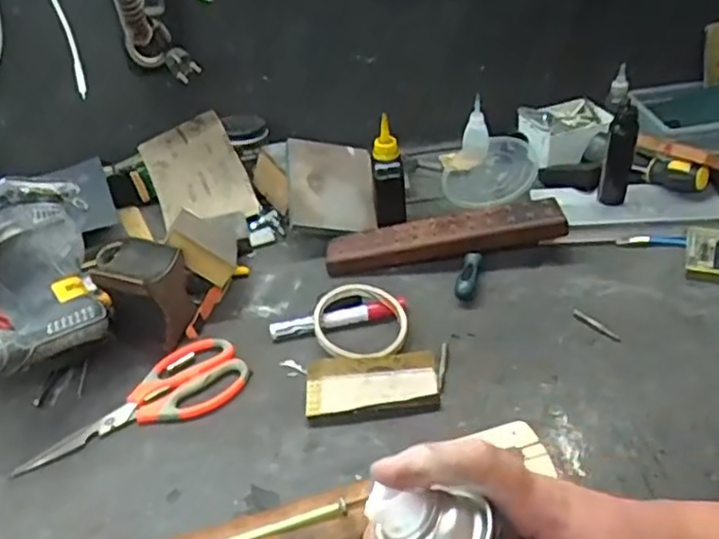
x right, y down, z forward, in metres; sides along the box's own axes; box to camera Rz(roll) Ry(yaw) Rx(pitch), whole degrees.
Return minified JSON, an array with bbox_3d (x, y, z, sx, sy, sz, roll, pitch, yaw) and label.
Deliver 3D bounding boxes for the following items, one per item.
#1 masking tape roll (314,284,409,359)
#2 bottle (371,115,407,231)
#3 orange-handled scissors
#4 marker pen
[{"bbox_3d":[-0.001,0.049,0.616,0.088,0.031,0.079,-1,38,6],"label":"masking tape roll"},{"bbox_3d":[0.032,-0.103,0.710,0.032,0.111,0.036,-4,37,2],"label":"bottle"},{"bbox_3d":[-0.194,0.118,0.579,0.194,0.010,0.082,-22,40,-21],"label":"orange-handled scissors"},{"bbox_3d":[-0.020,0.048,0.639,0.129,0.022,0.018,-11,38,-6],"label":"marker pen"}]

